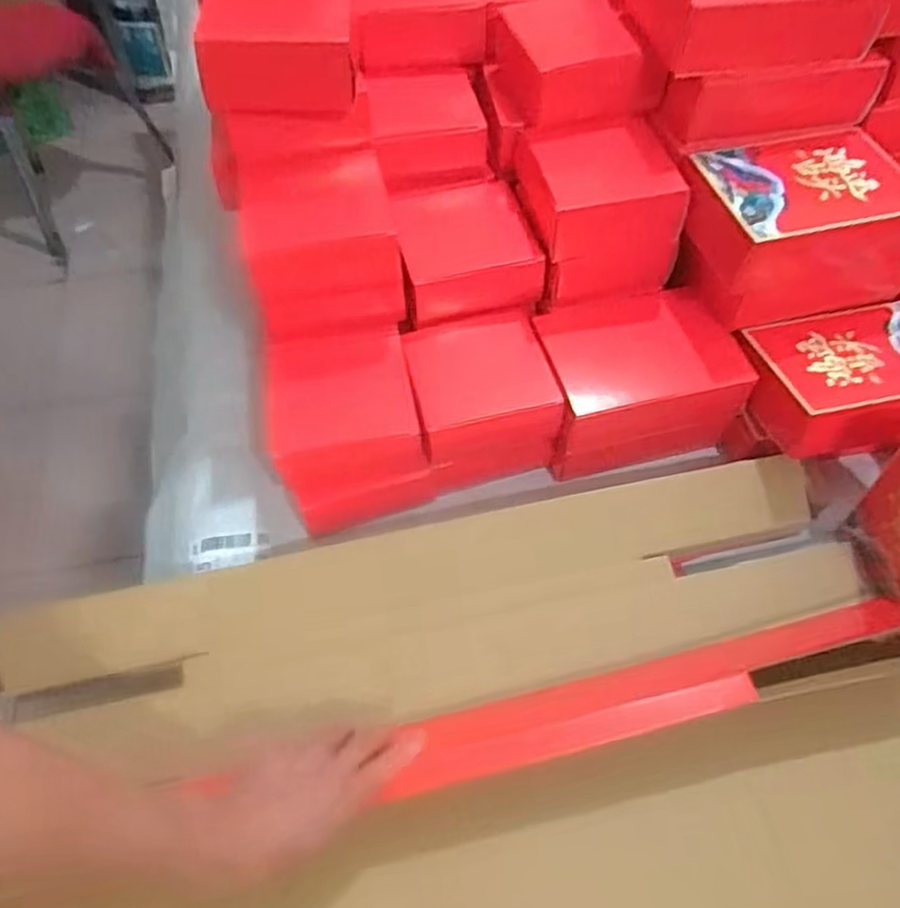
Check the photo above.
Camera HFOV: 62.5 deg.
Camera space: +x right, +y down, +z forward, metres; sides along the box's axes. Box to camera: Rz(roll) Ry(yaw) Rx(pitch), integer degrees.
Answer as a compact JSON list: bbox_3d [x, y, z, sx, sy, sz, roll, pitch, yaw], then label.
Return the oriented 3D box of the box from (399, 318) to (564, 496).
[{"bbox_3d":[0.025,-0.048,0.688,0.120,0.104,0.113,-13,56,-9],"label":"box"}]

